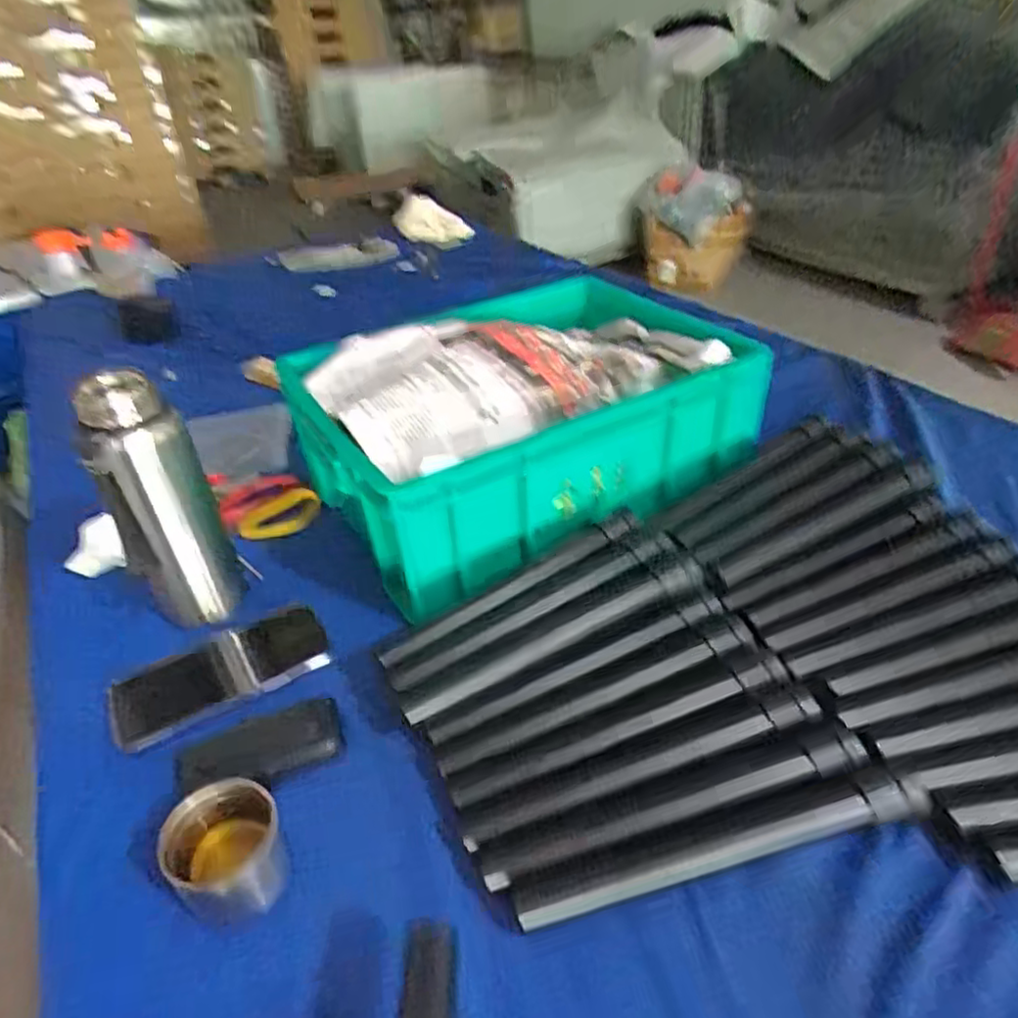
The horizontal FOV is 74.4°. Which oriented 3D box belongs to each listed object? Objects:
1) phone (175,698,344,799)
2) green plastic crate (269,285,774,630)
[{"bbox_3d":[-0.171,0.168,0.466,0.107,0.017,0.047,-19,38,-16],"label":"phone"},{"bbox_3d":[0.010,-0.098,0.688,0.410,0.148,0.294,-21,39,-19],"label":"green plastic crate"}]

